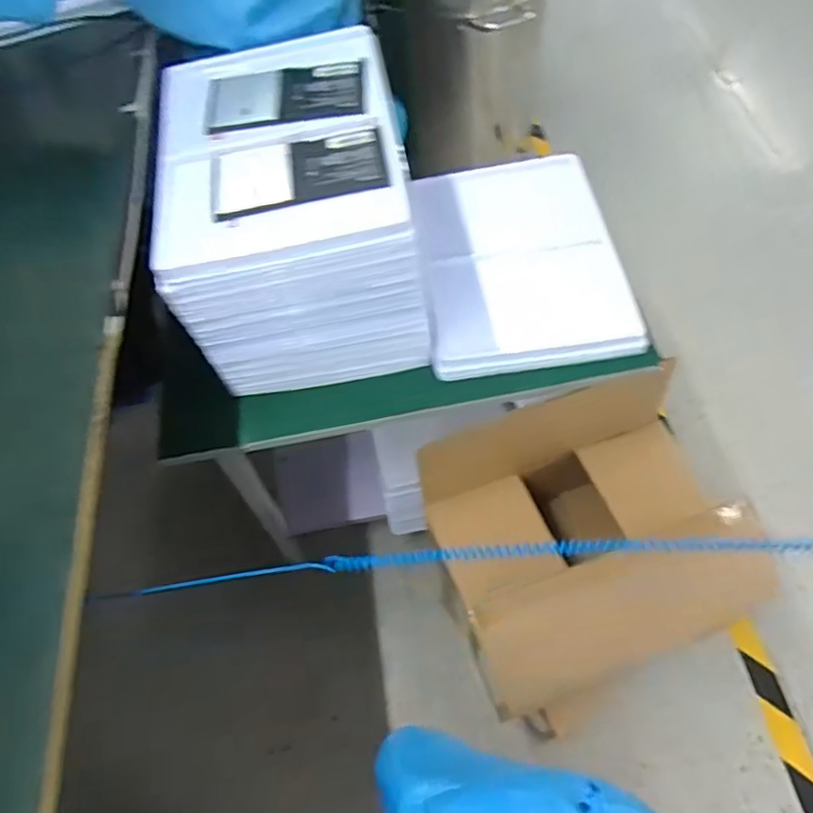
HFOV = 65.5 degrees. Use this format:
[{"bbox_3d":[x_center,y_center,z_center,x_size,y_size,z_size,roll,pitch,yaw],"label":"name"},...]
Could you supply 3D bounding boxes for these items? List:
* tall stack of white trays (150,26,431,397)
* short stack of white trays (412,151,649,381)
[{"bbox_3d":[-0.132,-0.221,0.727,0.248,0.198,0.318,-10,59,-2],"label":"tall stack of white trays"},{"bbox_3d":[0.137,-0.197,0.807,0.240,0.047,0.326,-8,60,0],"label":"short stack of white trays"}]

